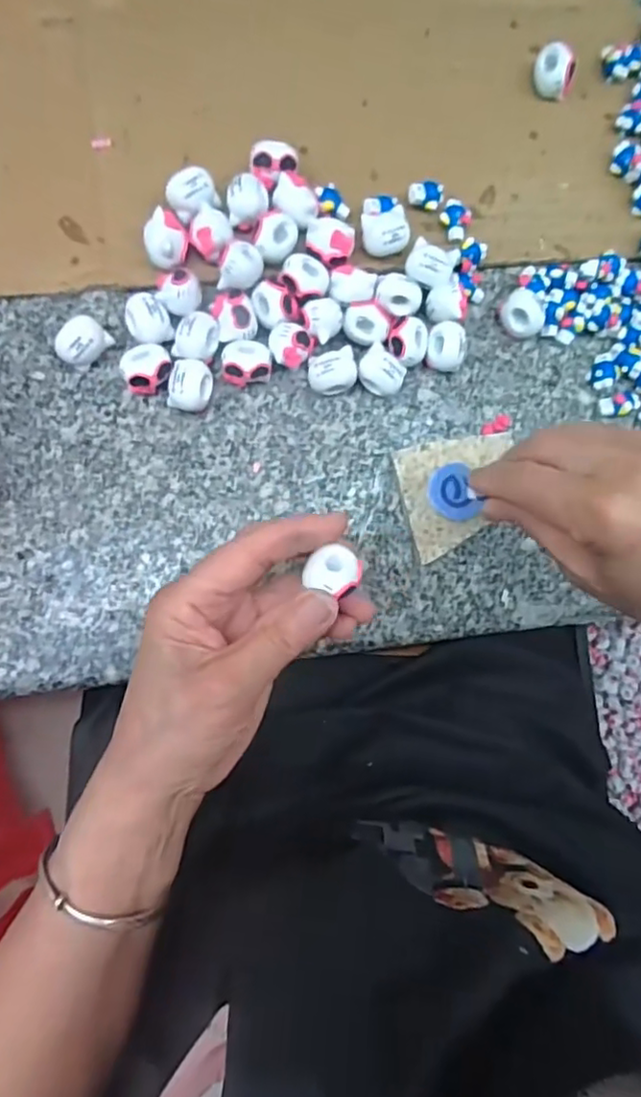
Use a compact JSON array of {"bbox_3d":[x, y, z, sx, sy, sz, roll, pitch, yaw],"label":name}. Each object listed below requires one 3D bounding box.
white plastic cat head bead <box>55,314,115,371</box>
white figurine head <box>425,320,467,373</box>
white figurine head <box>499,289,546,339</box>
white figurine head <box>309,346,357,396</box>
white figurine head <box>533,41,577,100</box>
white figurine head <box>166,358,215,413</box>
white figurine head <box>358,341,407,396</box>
[{"bbox_3d":[-0.122,-0.106,0.315,0.020,0.021,0.025,44,81,-3],"label":"white plastic cat head bead"},{"bbox_3d":[0.069,-0.111,0.341,0.020,0.021,0.024,13,84,-7],"label":"white figurine head"},{"bbox_3d":[0.114,-0.132,0.351,0.026,0.018,0.022,39,81,-3],"label":"white figurine head"},{"bbox_3d":[0.006,-0.093,0.330,0.025,0.022,0.022,-17,88,-9],"label":"white figurine head"},{"bbox_3d":[0.138,-0.281,0.362,0.024,0.021,0.019,29,82,-5],"label":"white figurine head"},{"bbox_3d":[-0.067,-0.084,0.320,0.021,0.021,0.027,3,85,-8],"label":"white figurine head"},{"bbox_3d":[0.032,-0.095,0.334,0.024,0.022,0.020,41,81,-3],"label":"white figurine head"}]

